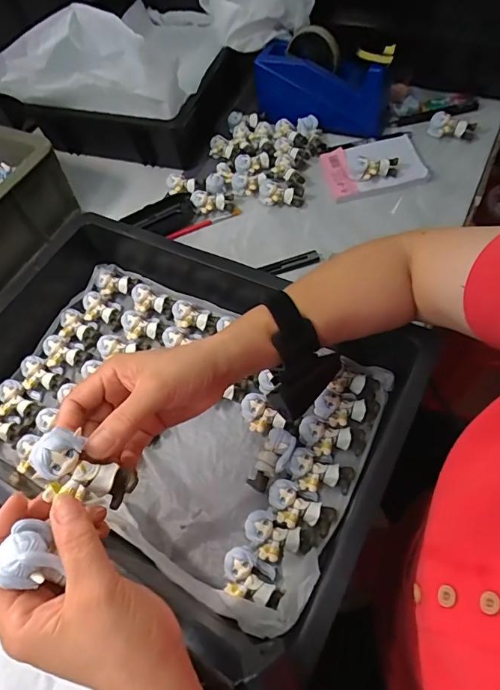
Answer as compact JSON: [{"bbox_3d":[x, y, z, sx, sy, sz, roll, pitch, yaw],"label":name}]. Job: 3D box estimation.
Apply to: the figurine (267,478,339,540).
[{"bbox_3d":[0.047,0.151,0.396,0.062,0.021,0.037,15,64,16],"label":"figurine"}]

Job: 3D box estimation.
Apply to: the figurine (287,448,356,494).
[{"bbox_3d":[0.066,0.120,0.403,0.061,0.023,0.038,9,62,13],"label":"figurine"}]

